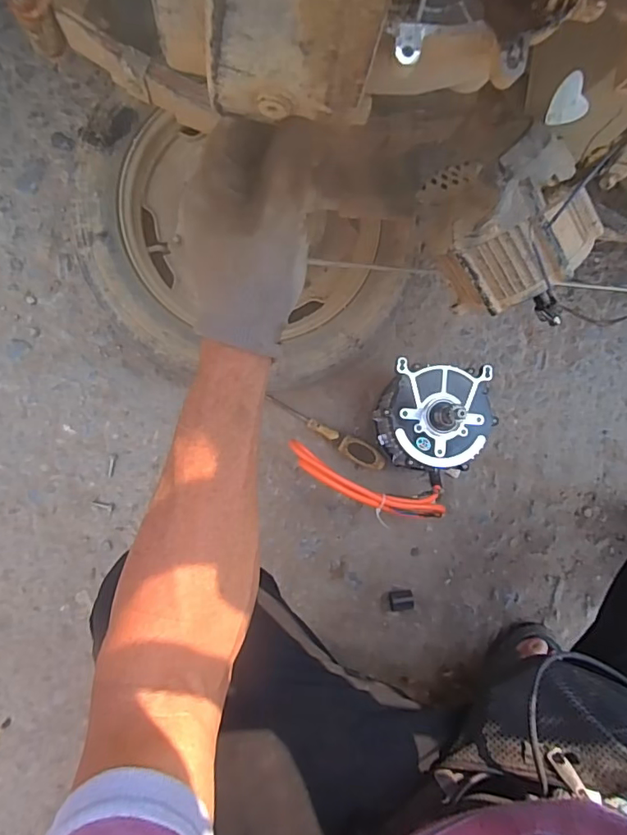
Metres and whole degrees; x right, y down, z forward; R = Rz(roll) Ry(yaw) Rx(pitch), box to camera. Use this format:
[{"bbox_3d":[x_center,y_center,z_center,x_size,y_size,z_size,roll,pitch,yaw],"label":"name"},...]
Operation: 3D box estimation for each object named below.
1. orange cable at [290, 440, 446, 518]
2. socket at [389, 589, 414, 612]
[{"bbox_3d":[0.065,0.083,0.637,0.203,0.027,0.048,17,84,-4],"label":"orange cable"},{"bbox_3d":[0.120,0.251,0.704,0.031,0.024,0.026,-9,87,-6],"label":"socket"}]

